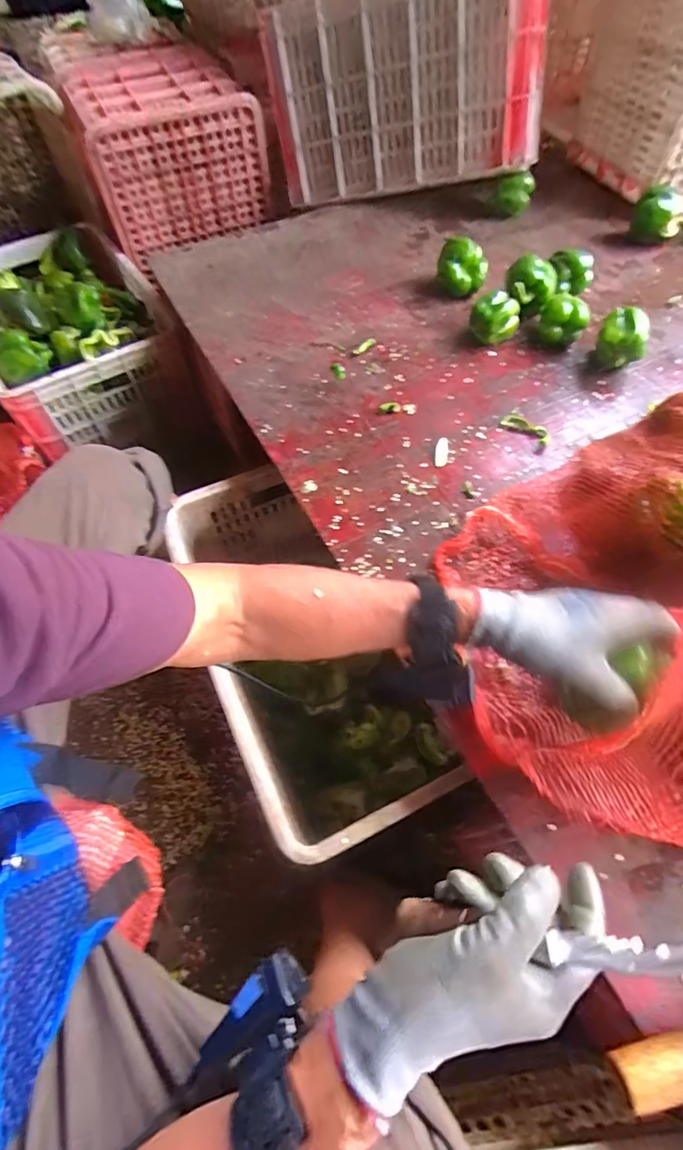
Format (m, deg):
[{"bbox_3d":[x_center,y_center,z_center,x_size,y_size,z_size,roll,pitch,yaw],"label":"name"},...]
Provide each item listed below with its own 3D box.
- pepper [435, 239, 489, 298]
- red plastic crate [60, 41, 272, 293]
[{"bbox_3d":[0.210,-0.534,0.843,0.088,0.069,0.074,6,60,5],"label":"pepper"},{"bbox_3d":[-0.430,-1.051,1.204,0.373,0.254,0.488,-21,61,-10],"label":"red plastic crate"}]

